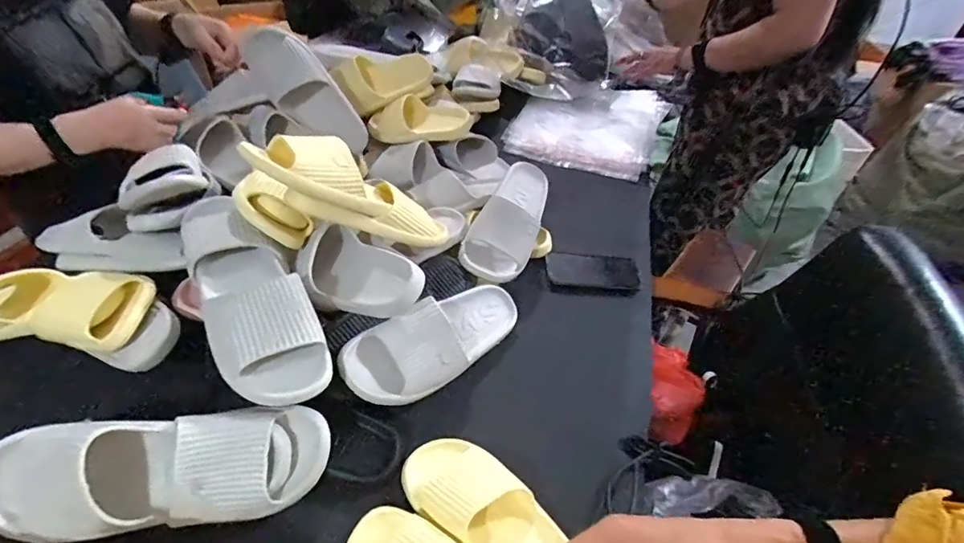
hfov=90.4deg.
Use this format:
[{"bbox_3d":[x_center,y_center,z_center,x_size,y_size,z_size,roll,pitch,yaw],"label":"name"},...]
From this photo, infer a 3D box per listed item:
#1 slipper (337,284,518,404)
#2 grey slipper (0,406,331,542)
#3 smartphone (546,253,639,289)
[{"bbox_3d":[-0.054,0.090,0.665,0.283,0.075,0.110,-29,82,-38],"label":"slipper"},{"bbox_3d":[-0.332,0.208,0.497,0.326,0.080,0.120,-3,81,-19],"label":"grey slipper"},{"bbox_3d":[0.196,-0.004,0.851,0.162,0.017,0.071,4,44,-2],"label":"smartphone"}]

